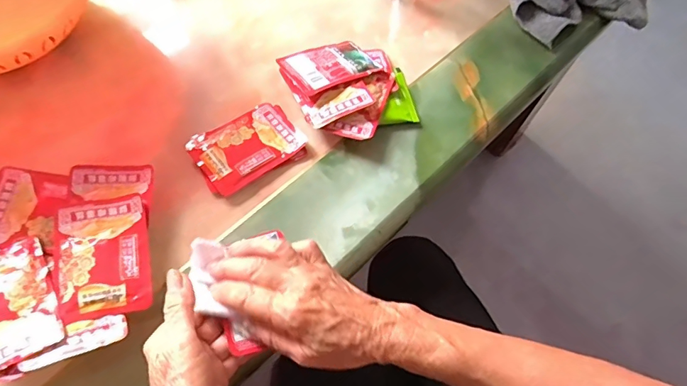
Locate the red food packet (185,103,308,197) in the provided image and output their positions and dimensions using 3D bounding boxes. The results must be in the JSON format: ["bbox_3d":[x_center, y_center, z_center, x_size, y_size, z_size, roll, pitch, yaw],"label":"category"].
[{"bbox_3d":[-0.095,-0.046,0.453,0.102,0.014,0.074,-32,69,-18],"label":"red food packet"}]

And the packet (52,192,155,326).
[{"bbox_3d":[-0.195,0.050,0.370,0.070,0.007,0.100,-11,63,-15],"label":"packet"}]

